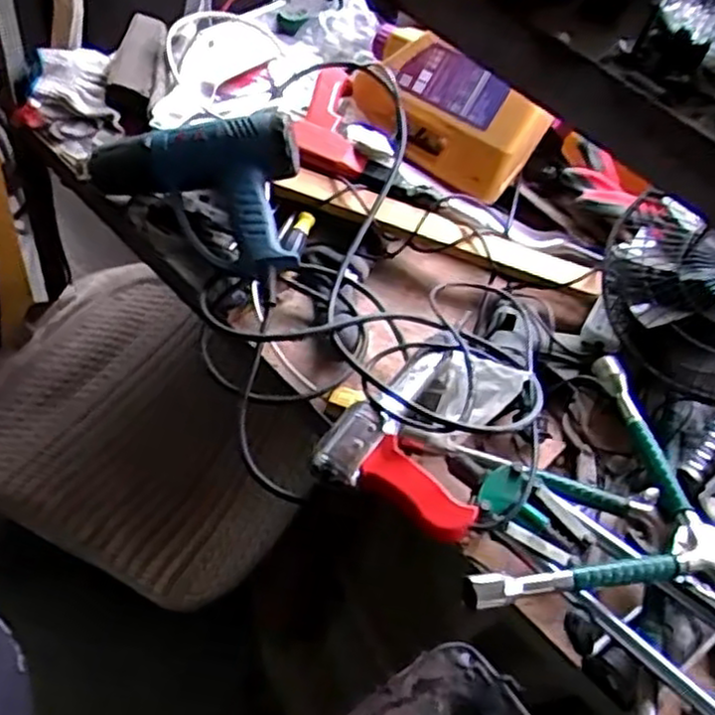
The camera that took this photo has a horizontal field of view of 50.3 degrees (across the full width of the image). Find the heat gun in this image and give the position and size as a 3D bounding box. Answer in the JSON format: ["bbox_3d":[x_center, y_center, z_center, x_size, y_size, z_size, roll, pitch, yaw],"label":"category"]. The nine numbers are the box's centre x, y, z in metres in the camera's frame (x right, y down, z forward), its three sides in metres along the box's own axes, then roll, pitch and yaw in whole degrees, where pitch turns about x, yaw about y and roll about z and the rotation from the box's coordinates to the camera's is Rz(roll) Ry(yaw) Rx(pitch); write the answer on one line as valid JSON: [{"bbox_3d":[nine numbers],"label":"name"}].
[{"bbox_3d":[-0.182,-0.168,0.824,0.232,0.108,0.166,0,52,-4],"label":"heat gun"}]

